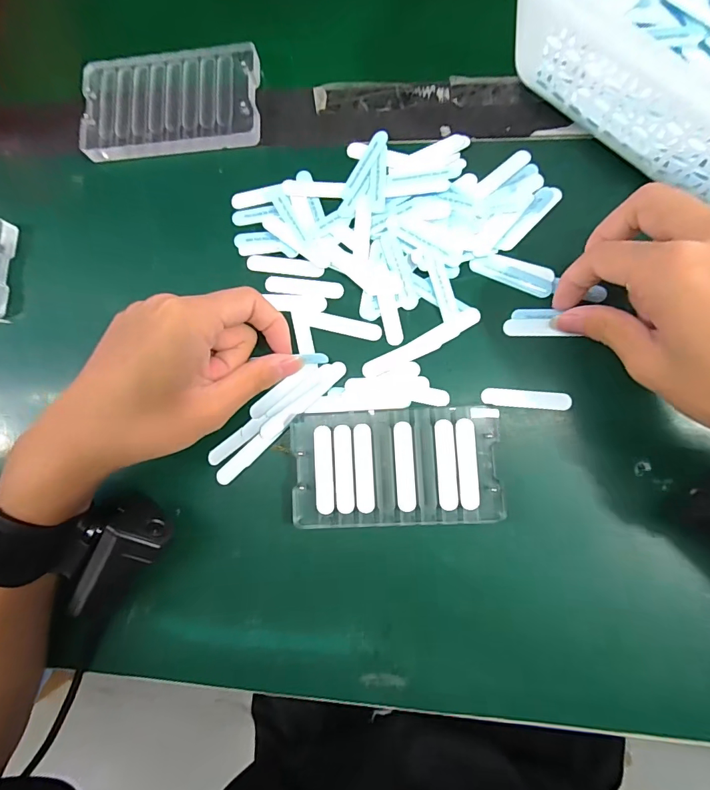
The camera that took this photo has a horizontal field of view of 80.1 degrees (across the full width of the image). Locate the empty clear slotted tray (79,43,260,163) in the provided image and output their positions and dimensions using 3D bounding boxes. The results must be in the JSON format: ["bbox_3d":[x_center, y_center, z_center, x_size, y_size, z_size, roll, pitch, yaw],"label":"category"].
[{"bbox_3d":[-0.126,-0.201,0.289,0.121,0.010,0.068,-1,86,6],"label":"empty clear slotted tray"}]

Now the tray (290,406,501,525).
[{"bbox_3d":[0.024,0.043,0.252,0.121,0.013,0.066,-4,86,6],"label":"tray"}]

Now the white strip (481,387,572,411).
[{"bbox_3d":[0.102,0.002,0.253,0.051,0.006,0.012,4,87,7],"label":"white strip"}]

